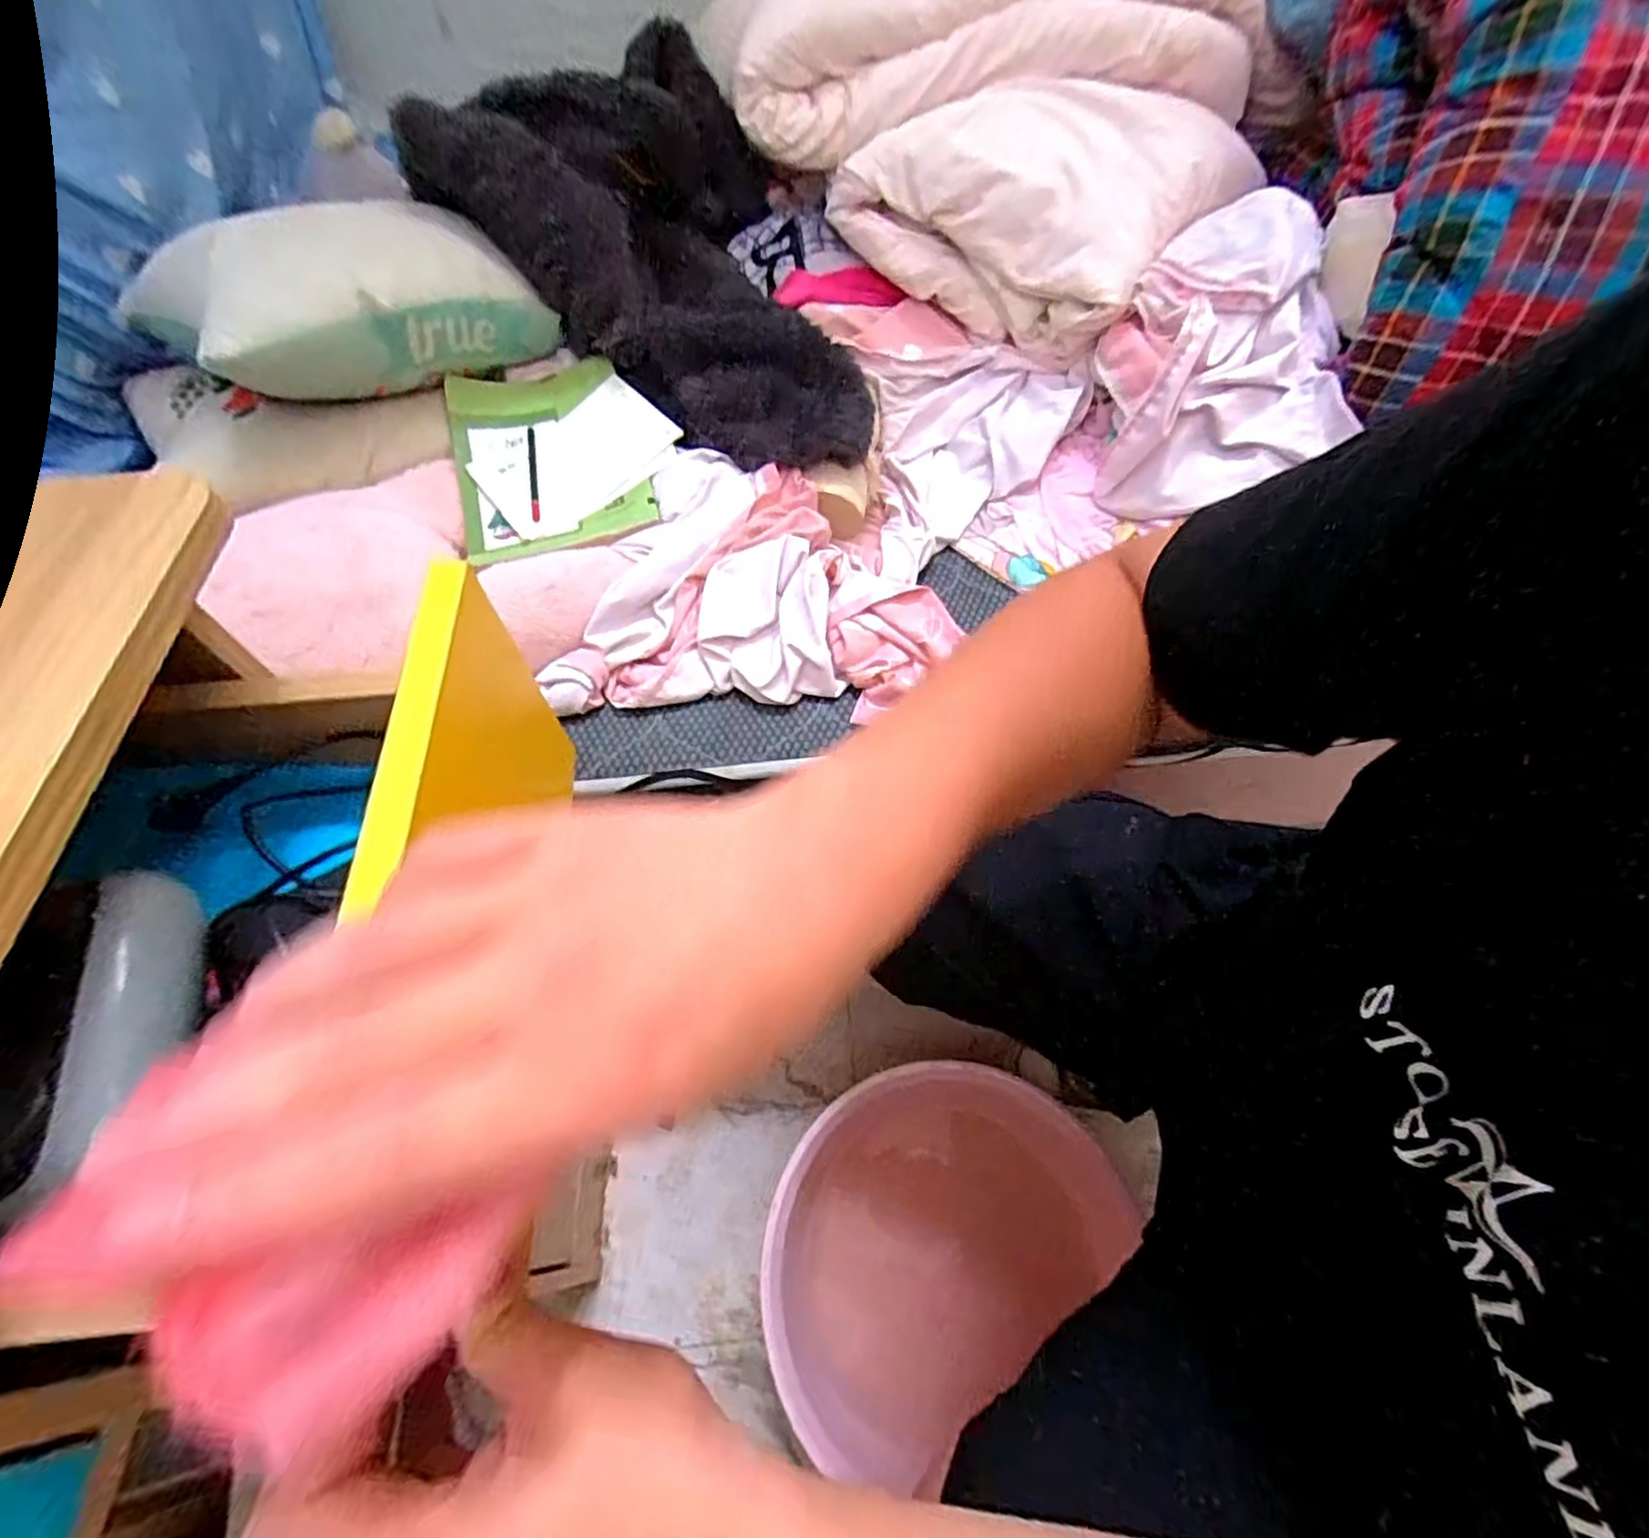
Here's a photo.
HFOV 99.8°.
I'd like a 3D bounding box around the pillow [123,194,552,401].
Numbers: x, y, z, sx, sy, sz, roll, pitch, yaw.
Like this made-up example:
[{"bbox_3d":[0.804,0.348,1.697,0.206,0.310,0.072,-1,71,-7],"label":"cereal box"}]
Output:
[{"bbox_3d":[-0.437,-0.452,0.670,0.318,0.134,0.172,-29,61,-31],"label":"pillow"}]

